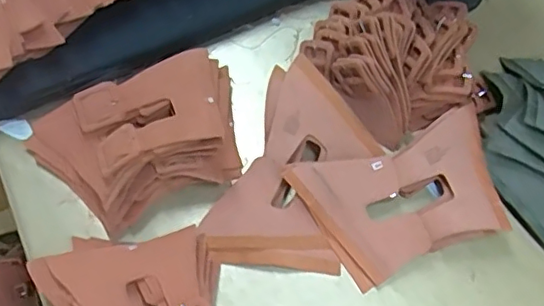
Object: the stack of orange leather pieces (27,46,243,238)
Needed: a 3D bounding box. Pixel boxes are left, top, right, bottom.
[{"bbox_3d":[-0.148,-0.019,0.649,0.239,0.079,0.161,-21,65,-9],"label":"stack of orange leather pieces"}]

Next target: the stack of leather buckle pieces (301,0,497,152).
[{"bbox_3d":[0.148,-0.118,0.689,0.189,0.098,0.176,-17,64,-7],"label":"stack of leather buckle pieces"}]

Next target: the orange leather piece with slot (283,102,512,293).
[{"bbox_3d":[0.147,0.046,0.626,0.222,0.041,0.139,-21,65,-9],"label":"orange leather piece with slot"}]

